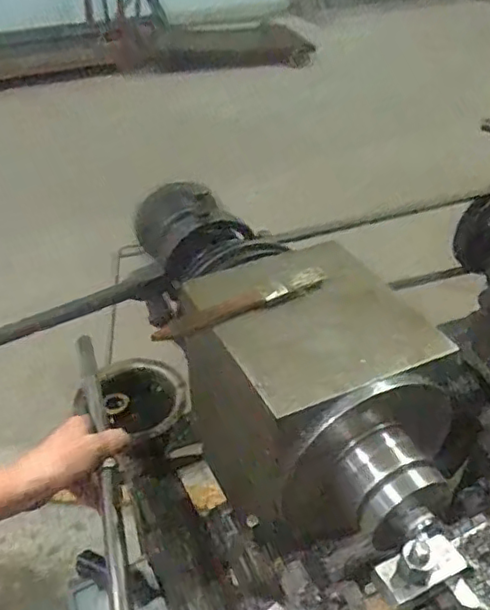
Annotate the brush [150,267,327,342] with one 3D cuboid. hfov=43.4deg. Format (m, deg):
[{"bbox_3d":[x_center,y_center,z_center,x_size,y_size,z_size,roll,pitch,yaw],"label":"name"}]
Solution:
[{"bbox_3d":[0.000,0.001,0.490,0.150,0.014,0.021,-18,41,-22],"label":"brush"}]

